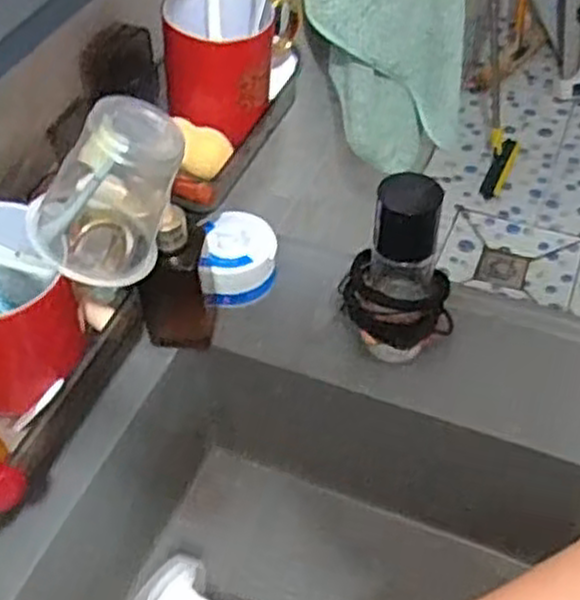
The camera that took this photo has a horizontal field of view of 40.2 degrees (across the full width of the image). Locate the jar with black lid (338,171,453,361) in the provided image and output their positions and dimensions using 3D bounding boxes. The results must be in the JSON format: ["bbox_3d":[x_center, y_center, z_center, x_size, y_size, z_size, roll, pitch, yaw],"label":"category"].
[{"bbox_3d":[0.073,-0.018,0.527,0.071,0.144,0.060,6,49,8],"label":"jar with black lid"}]

